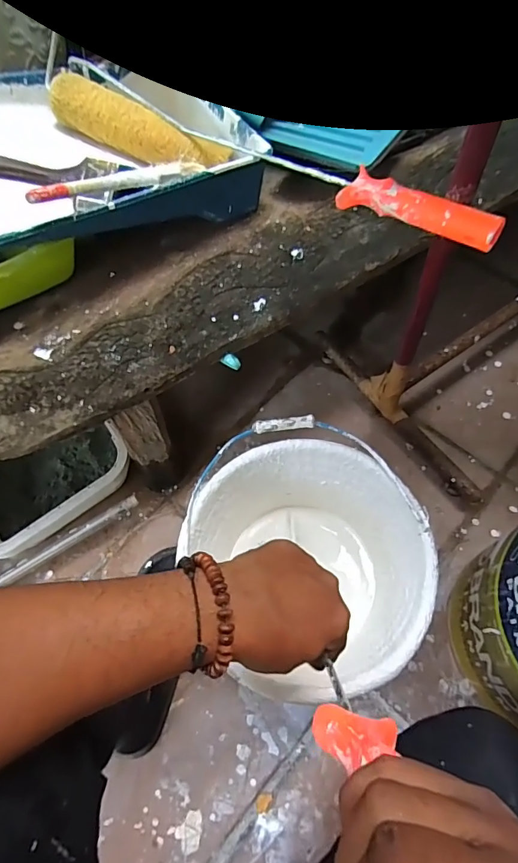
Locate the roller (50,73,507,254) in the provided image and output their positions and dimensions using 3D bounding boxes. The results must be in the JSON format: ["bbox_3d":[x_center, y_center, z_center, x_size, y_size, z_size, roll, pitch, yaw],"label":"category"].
[{"bbox_3d":[-0.008,-0.309,0.511,0.555,0.069,0.080,29,69,16],"label":"roller"}]

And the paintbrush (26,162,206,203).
[{"bbox_3d":[-0.144,-0.261,0.468,0.191,0.018,0.024,-29,65,-28],"label":"paintbrush"}]

